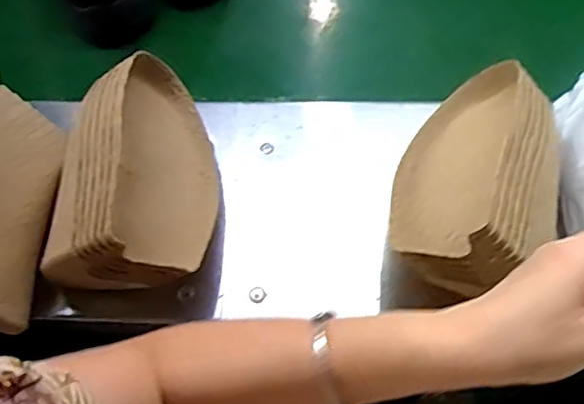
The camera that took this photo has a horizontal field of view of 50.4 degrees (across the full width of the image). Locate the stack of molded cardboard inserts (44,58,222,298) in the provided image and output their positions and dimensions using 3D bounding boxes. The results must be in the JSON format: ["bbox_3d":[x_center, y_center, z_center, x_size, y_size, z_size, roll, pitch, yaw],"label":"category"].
[{"bbox_3d":[-0.139,-0.026,0.548,0.121,0.127,0.195,4,61,5],"label":"stack of molded cardboard inserts"}]

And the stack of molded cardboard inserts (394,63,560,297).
[{"bbox_3d":[0.154,-0.039,0.510,0.126,0.088,0.203,10,62,8],"label":"stack of molded cardboard inserts"}]

